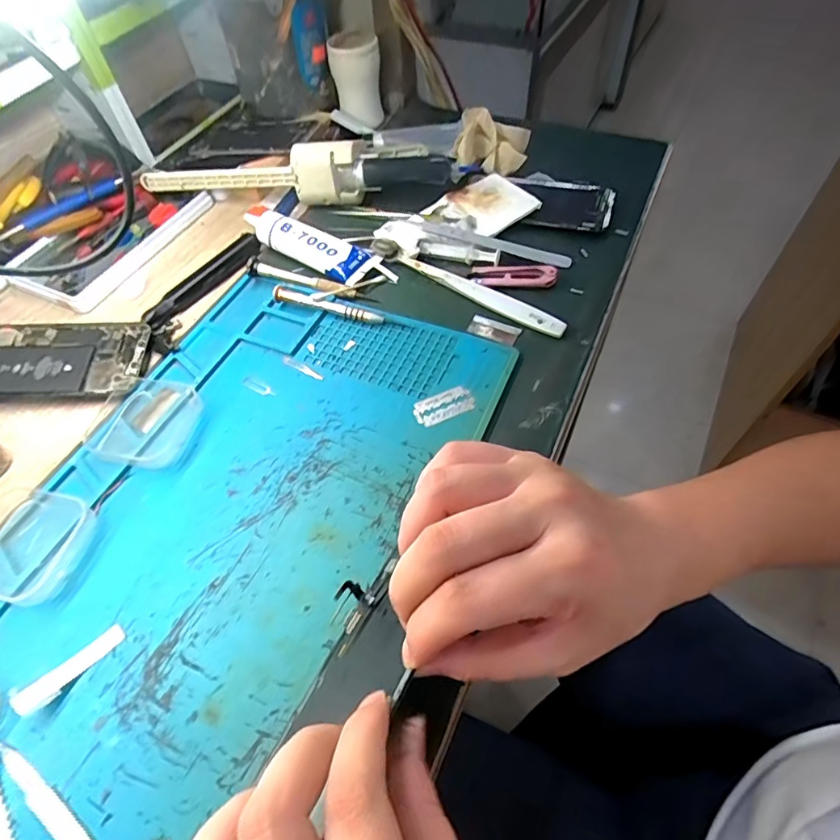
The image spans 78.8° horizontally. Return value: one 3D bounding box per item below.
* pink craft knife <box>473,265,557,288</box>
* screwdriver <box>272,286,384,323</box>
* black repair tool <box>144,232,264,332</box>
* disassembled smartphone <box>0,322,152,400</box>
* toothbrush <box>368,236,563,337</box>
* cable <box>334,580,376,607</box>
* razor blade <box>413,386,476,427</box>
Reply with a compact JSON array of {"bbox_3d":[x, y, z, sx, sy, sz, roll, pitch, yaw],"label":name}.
[{"bbox_3d":[0.078,-0.120,0.424,0.067,0.007,0.024,2,55,4],"label":"pink craft knife"},{"bbox_3d":[-0.074,-0.092,0.410,0.094,0.014,0.011,15,57,13],"label":"screwdriver"},{"bbox_3d":[-0.186,-0.122,0.442,0.024,0.008,0.122,30,61,22],"label":"black repair tool"},{"bbox_3d":[-0.287,-0.047,0.391,0.144,0.011,0.071,-4,55,0],"label":"disassembled smartphone"},{"bbox_3d":[0.034,-0.112,0.422,0.187,0.011,0.015,31,62,22],"label":"toothbrush"},{"bbox_3d":[-0.033,0.091,0.266,0.020,0.006,0.010,28,57,-10],"label":"cable"},{"bbox_3d":[0.016,-0.010,0.352,0.041,0.004,0.022,-19,56,-11],"label":"razor blade"}]

